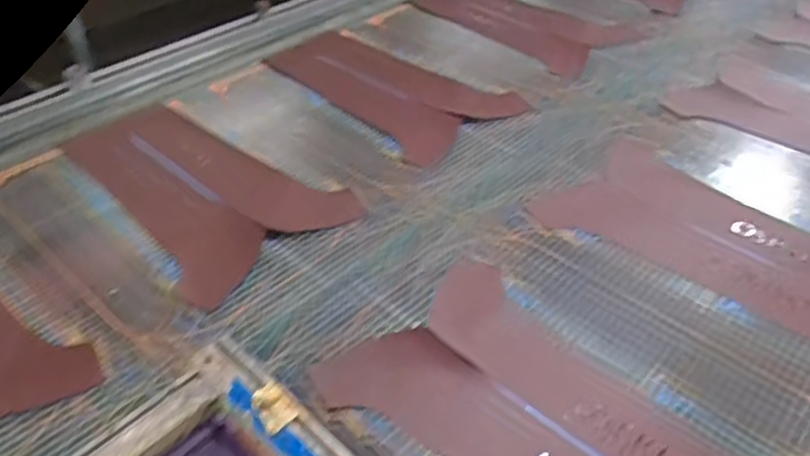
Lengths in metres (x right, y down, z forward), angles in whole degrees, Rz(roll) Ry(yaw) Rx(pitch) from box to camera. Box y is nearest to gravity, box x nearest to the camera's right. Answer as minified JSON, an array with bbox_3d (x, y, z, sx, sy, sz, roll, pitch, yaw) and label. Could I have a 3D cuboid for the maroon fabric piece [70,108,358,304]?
[{"bbox_3d":[-0.303,-0.066,0.982,0.419,0.009,0.262,29,47,30],"label":"maroon fabric piece"}]

